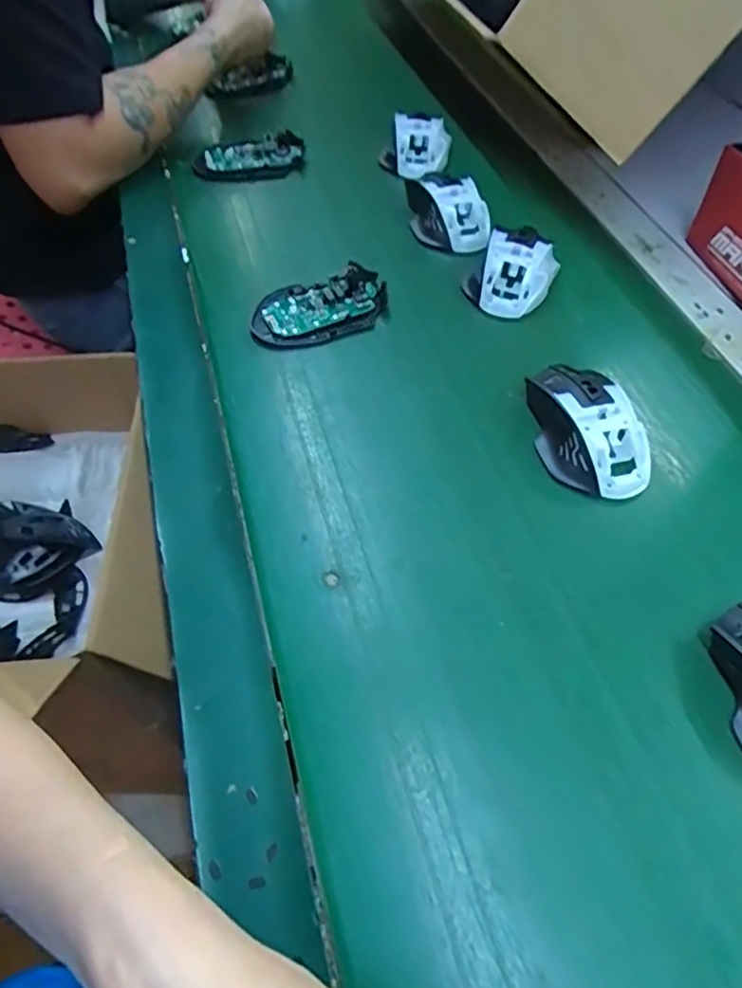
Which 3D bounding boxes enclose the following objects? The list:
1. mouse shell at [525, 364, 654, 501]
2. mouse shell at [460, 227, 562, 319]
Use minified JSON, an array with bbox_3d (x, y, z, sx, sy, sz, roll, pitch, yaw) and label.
[{"bbox_3d":[0.152,-0.049,0.434,0.066,0.033,0.106,-6,55,-5],"label":"mouse shell"},{"bbox_3d":[0.124,-0.191,0.531,0.066,0.037,0.087,23,57,15],"label":"mouse shell"}]

